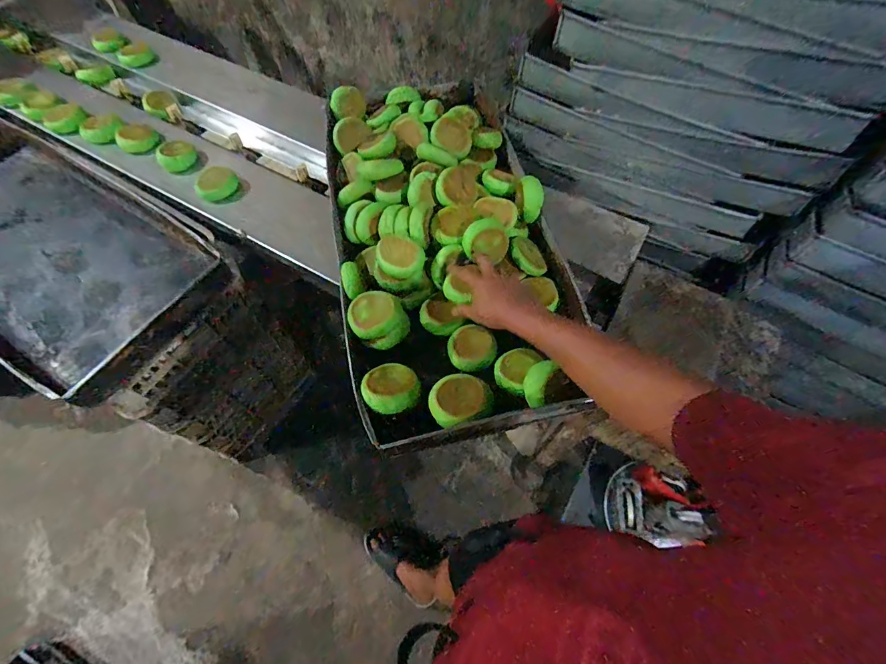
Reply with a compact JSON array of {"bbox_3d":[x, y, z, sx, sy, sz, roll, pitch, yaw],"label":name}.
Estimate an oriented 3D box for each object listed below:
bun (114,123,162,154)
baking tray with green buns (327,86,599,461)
[{"bbox_3d":[-0.715,-0.455,0.959,0.088,0.042,0.093,-33,67,-17],"label":"bun"},{"bbox_3d":[-0.006,-0.201,0.760,0.376,0.099,0.752,-7,62,-5],"label":"baking tray with green buns"}]

